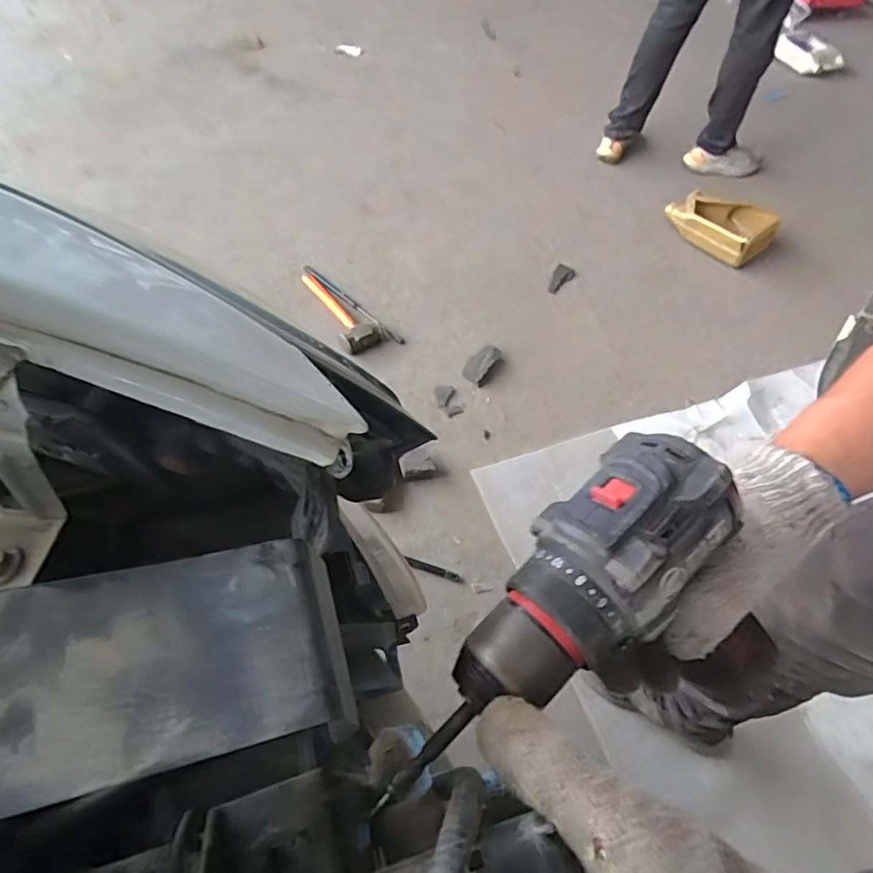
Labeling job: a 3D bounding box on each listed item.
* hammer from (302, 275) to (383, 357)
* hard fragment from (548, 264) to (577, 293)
[{"bbox_3d":[-0.249,-0.335,1.515,0.106,0.047,0.286,-24,59,-22],"label":"hammer"},{"bbox_3d":[0.365,-0.461,1.686,0.057,0.027,0.132,25,55,13],"label":"hard fragment"}]

